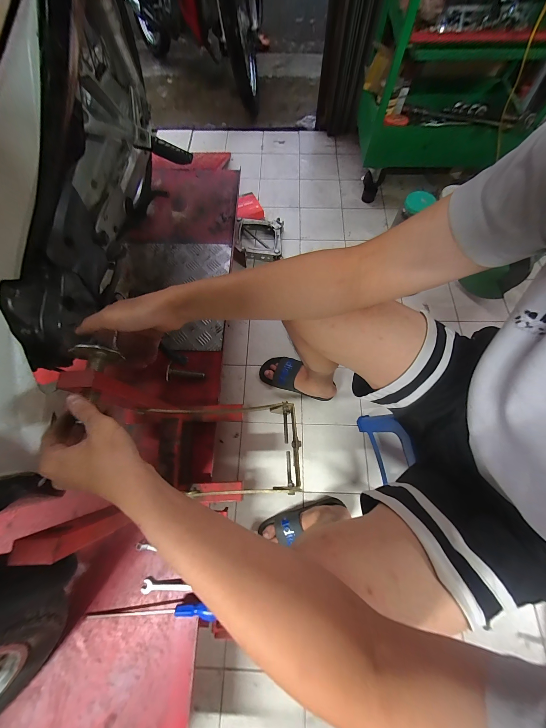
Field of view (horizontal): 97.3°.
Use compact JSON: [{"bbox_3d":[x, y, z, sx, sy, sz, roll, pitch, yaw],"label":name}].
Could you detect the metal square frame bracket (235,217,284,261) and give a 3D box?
[{"bbox_3d":[-0.059,-0.548,1.037,0.198,0.064,0.211,2,70,1],"label":"metal square frame bracket"}]

